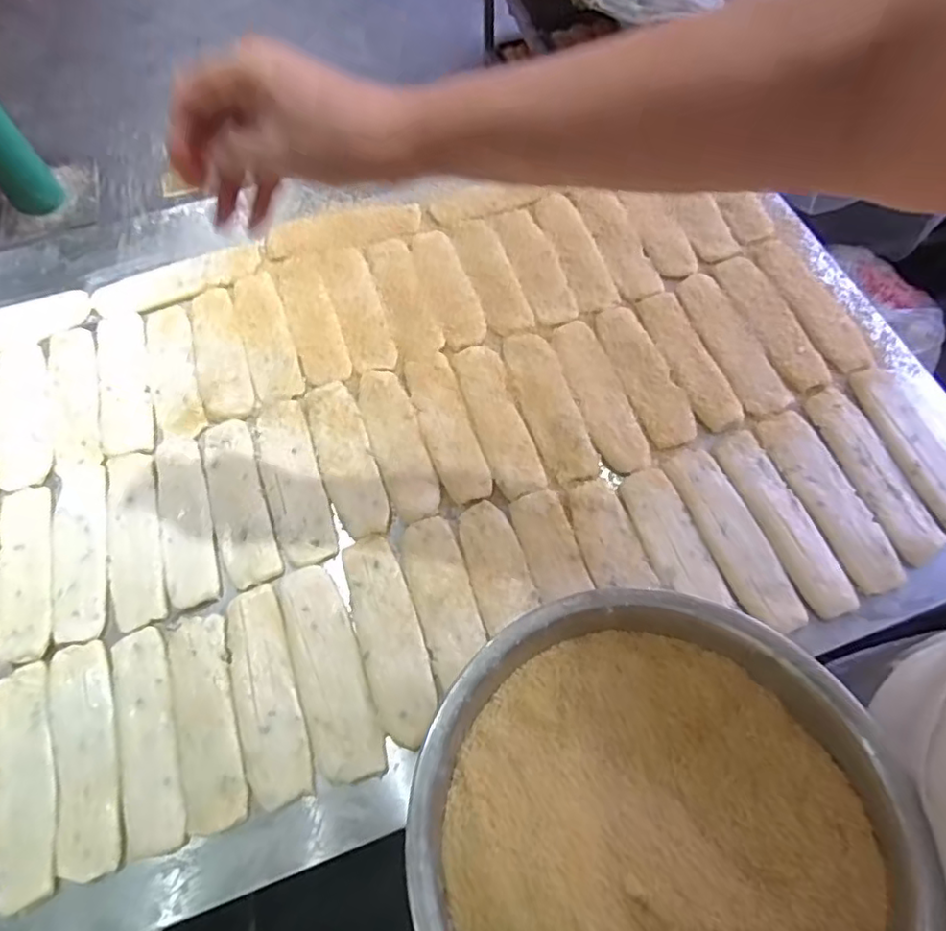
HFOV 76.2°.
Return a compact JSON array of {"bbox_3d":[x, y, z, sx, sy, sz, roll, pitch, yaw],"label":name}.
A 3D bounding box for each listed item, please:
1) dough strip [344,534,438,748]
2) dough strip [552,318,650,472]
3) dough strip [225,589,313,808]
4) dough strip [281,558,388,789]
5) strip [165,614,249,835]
[{"bbox_3d":[-0.079,0.153,0.553,0.056,0.010,0.189,-17,65,-6],"label":"dough strip"},{"bbox_3d":[0.138,-0.082,0.668,0.056,0.012,0.195,-15,65,-6],"label":"dough strip"},{"bbox_3d":[-0.184,0.199,0.538,0.050,0.010,0.184,-17,65,-7],"label":"dough strip"},{"bbox_3d":[-0.131,0.179,0.539,0.060,0.007,0.190,-21,66,-8],"label":"dough strip"},{"bbox_3d":[-0.233,0.218,0.526,0.049,0.008,0.176,-18,65,-7],"label":"strip"}]

